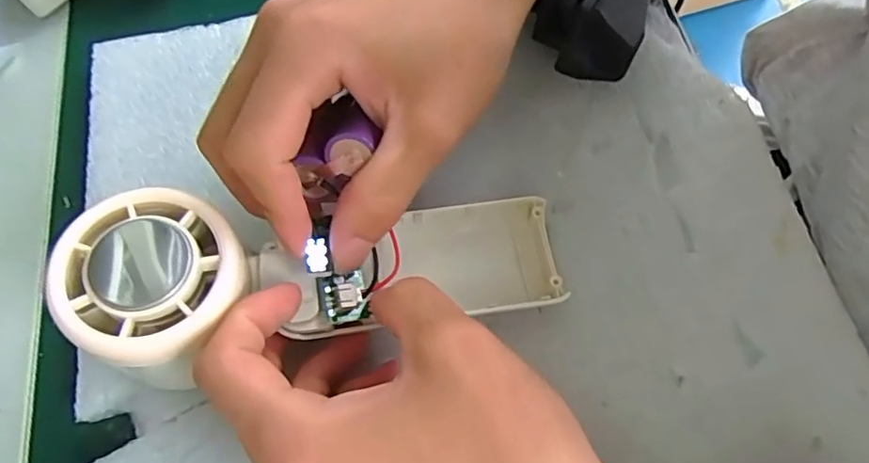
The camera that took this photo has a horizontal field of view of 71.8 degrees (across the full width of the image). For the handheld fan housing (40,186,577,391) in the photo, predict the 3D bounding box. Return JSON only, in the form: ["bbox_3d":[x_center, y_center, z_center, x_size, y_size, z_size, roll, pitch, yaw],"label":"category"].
[{"bbox_3d":[-0.035,0.012,0.203,0.162,0.027,0.059,-2,65,-24],"label":"handheld fan housing"}]

